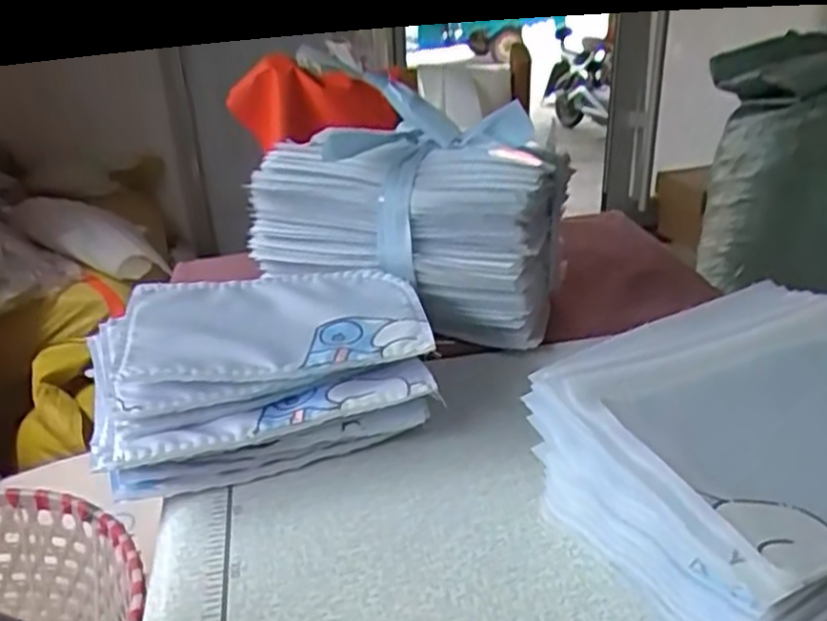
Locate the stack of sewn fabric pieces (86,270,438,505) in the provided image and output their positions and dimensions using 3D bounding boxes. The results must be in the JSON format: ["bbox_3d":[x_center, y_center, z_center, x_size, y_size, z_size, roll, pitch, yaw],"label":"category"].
[{"bbox_3d":[-0.109,0.046,0.538,0.226,0.089,0.153,-11,28,-13],"label":"stack of sewn fabric pieces"}]

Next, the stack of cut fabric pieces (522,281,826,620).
[{"bbox_3d":[0.209,0.077,0.435,0.234,0.089,0.190,-16,30,-22],"label":"stack of cut fabric pieces"}]

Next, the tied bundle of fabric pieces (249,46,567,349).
[{"bbox_3d":[-0.003,-0.068,0.636,0.233,0.185,0.130,8,30,22],"label":"tied bundle of fabric pieces"}]

